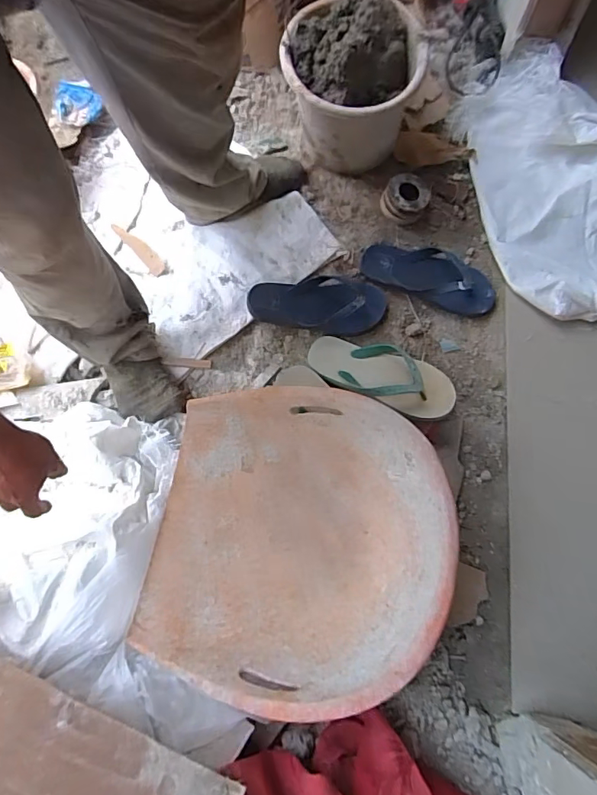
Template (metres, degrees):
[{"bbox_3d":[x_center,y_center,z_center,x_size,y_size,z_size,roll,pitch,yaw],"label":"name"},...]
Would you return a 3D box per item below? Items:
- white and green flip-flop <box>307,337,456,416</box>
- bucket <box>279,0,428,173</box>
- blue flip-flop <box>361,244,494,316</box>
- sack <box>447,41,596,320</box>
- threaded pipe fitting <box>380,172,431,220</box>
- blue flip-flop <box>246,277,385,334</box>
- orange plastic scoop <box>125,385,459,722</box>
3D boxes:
[{"bbox_3d":[0.142,-0.044,0.845,0.262,0.066,0.109,24,73,24],"label":"white and green flip-flop"},{"bbox_3d":[0.095,-0.568,0.909,0.228,0.231,0.236,0,72,0],"label":"bucket"},{"bbox_3d":[0.250,-0.241,0.918,0.257,0.058,0.102,23,74,7],"label":"blue flip-flop"},{"bbox_3d":[0.552,-0.422,0.924,0.409,0.115,0.536,-12,73,-4],"label":"sack"},{"bbox_3d":[0.207,-0.387,0.946,0.087,0.056,0.085,0,72,0],"label":"threaded pipe fitting"},{"bbox_3d":[0.034,-0.174,0.894,0.245,0.045,0.101,7,72,2],"label":"blue flip-flop"},{"bbox_3d":[-0.008,0.198,0.704,0.409,0.171,0.422,10,73,3],"label":"orange plastic scoop"}]

